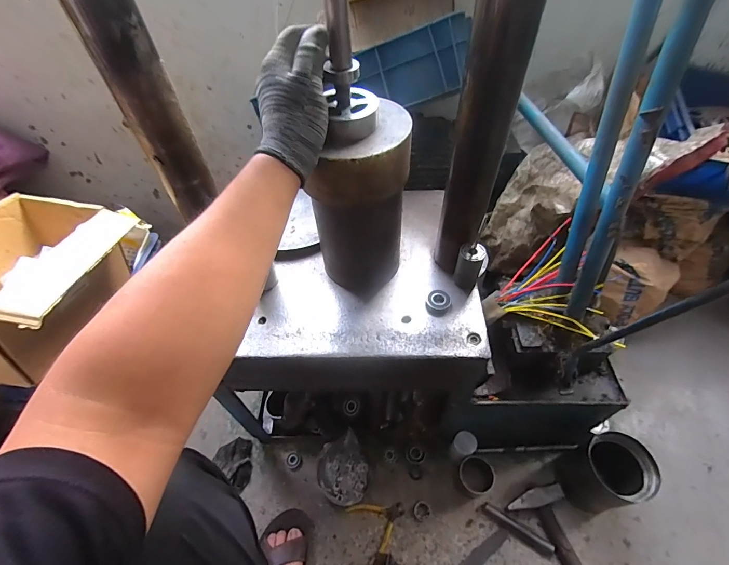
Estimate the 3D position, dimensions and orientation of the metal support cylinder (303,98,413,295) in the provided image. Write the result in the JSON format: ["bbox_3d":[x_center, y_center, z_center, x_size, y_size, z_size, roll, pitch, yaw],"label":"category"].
[{"bbox_3d":[-0.005,-0.100,0.524,0.133,0.254,0.115,0,51,4],"label":"metal support cylinder"}]

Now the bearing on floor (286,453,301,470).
[{"bbox_3d":[-0.165,0.419,0.844,0.035,0.011,0.032,-2,51,2],"label":"bearing on floor"}]

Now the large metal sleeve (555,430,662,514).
[{"bbox_3d":[0.478,0.385,0.722,0.117,0.170,0.119,-1,52,2],"label":"large metal sleeve"}]

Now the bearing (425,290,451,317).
[{"bbox_3d":[0.116,0.032,0.565,0.037,0.016,0.042,17,54,17],"label":"bearing"}]

